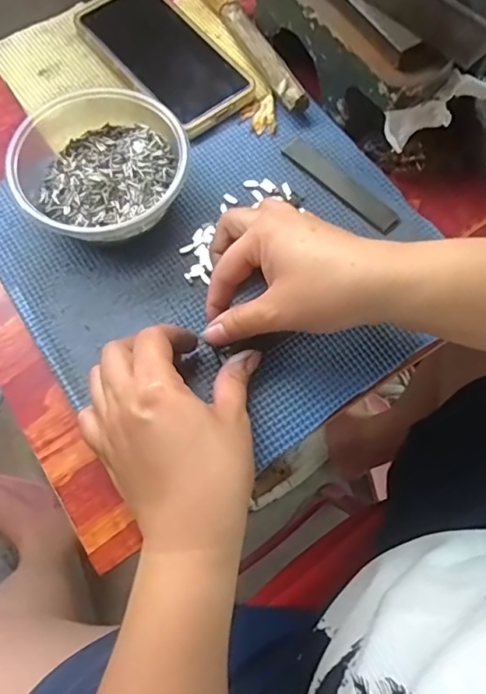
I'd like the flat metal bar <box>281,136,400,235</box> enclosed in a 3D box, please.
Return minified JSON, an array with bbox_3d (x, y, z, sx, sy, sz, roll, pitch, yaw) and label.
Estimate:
[{"bbox_3d":[0.072,-0.119,0.373,0.022,0.004,0.101,-43,76,-15],"label":"flat metal bar"}]

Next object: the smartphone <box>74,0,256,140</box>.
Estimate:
[{"bbox_3d":[-0.064,-0.235,0.407,0.076,0.014,0.157,-41,75,-15],"label":"smartphone"}]

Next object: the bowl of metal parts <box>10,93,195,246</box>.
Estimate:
[{"bbox_3d":[-0.094,-0.121,0.349,0.112,0.054,0.111,0,69,-1],"label":"bowl of metal parts"}]

